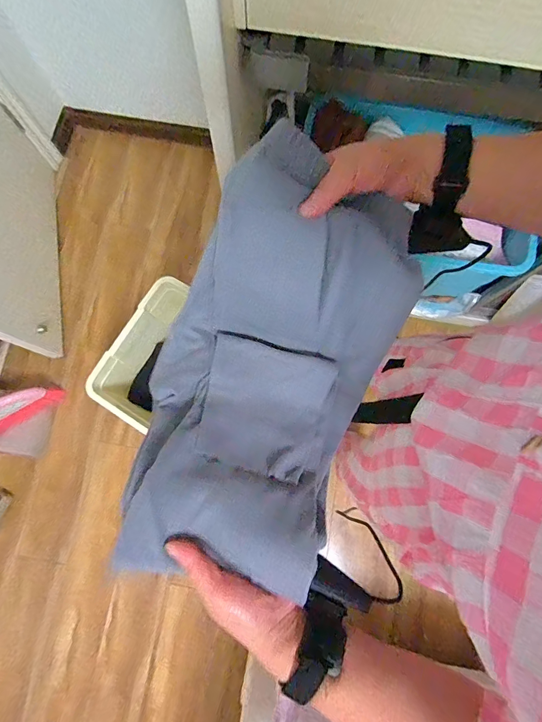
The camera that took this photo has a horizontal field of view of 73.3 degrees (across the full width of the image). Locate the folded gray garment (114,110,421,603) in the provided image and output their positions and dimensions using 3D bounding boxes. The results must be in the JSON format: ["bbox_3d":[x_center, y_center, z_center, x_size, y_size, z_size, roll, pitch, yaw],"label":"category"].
[{"bbox_3d":[-0.009,0.016,0.349,0.210,0.114,0.352,23,78,4],"label":"folded gray garment"}]

